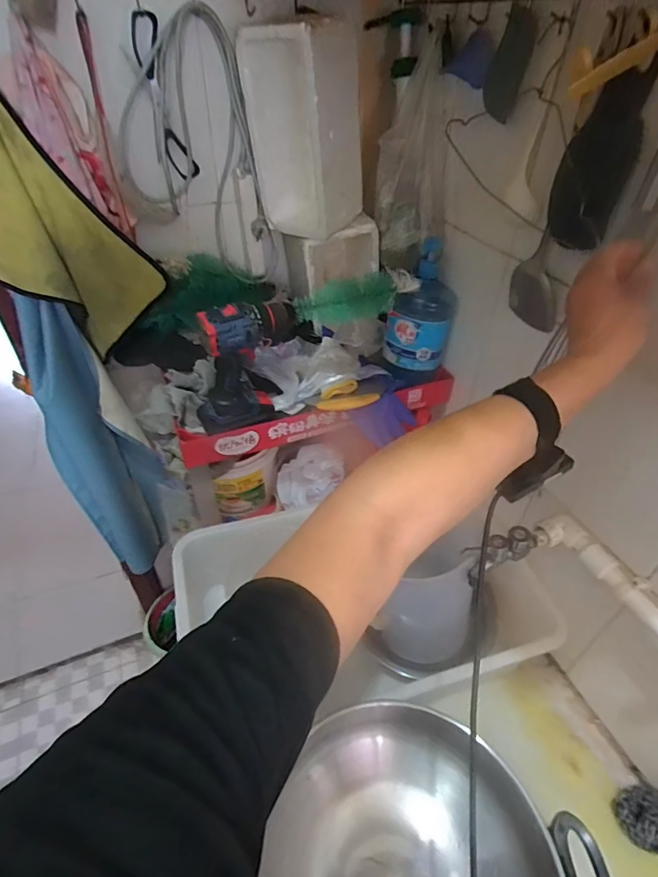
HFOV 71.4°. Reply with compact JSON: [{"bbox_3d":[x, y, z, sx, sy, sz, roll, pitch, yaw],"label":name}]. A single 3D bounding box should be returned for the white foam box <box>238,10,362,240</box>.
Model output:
[{"bbox_3d":[-0.040,-0.482,0.737,0.145,0.260,0.131,24,47,24],"label":"white foam box"}]

